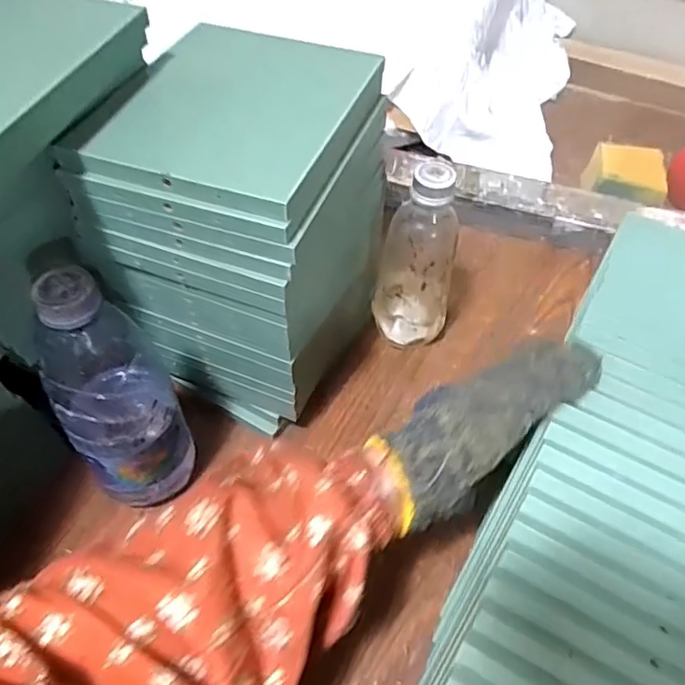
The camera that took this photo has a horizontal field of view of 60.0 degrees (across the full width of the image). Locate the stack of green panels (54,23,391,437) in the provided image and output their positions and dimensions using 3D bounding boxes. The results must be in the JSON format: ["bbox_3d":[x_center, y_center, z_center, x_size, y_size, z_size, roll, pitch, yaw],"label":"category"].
[{"bbox_3d":[-0.067,-0.081,0.441,0.155,0.205,0.180,19,53,13],"label":"stack of green panels"}]

